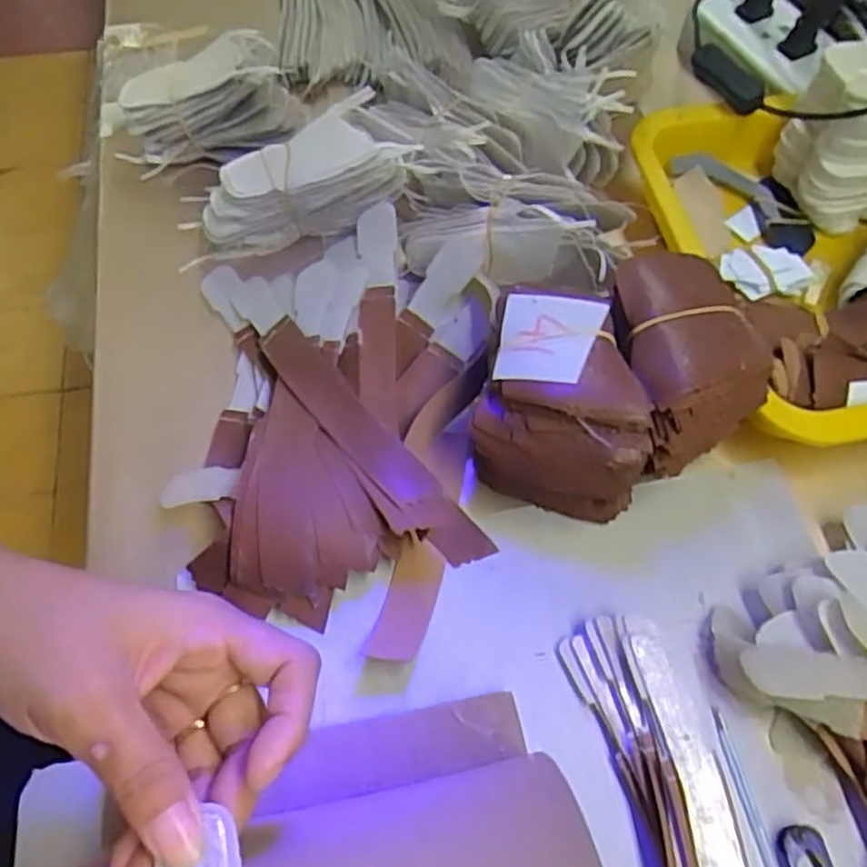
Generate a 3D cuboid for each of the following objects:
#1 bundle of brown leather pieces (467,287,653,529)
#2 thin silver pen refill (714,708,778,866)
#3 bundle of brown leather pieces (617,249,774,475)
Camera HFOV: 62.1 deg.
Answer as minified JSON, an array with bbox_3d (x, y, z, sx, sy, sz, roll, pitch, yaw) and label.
[{"bbox_3d":[0.066,-0.013,0.370,0.085,0.085,0.088,13,62,7],"label":"bundle of brown leather pieces"},{"bbox_3d":[0.143,0.183,0.305,0.007,0.004,0.124,-9,61,-5],"label":"thin silver pen refill"},{"bbox_3d":[0.127,-0.032,0.382,0.068,0.083,0.106,-9,62,-4],"label":"bundle of brown leather pieces"}]

